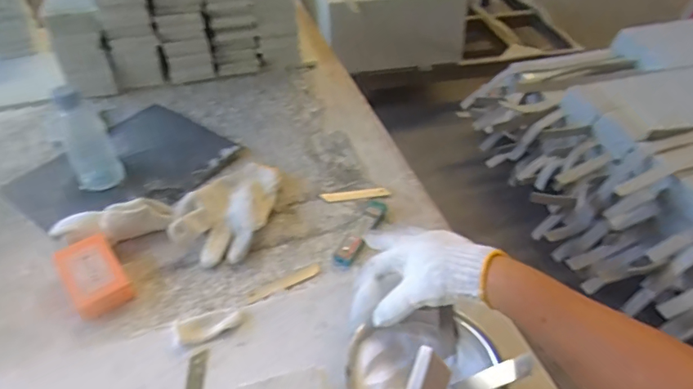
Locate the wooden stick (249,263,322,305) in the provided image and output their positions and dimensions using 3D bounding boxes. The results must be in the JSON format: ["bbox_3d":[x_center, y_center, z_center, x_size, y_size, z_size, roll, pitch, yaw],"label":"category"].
[{"bbox_3d":[-0.077,0.110,0.589,0.096,0.004,0.016,-21,48,-22],"label":"wooden stick"}]

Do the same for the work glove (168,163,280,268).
[{"bbox_3d":[-0.164,0.020,0.655,0.114,0.039,0.180,7,44,6],"label":"work glove"}]

